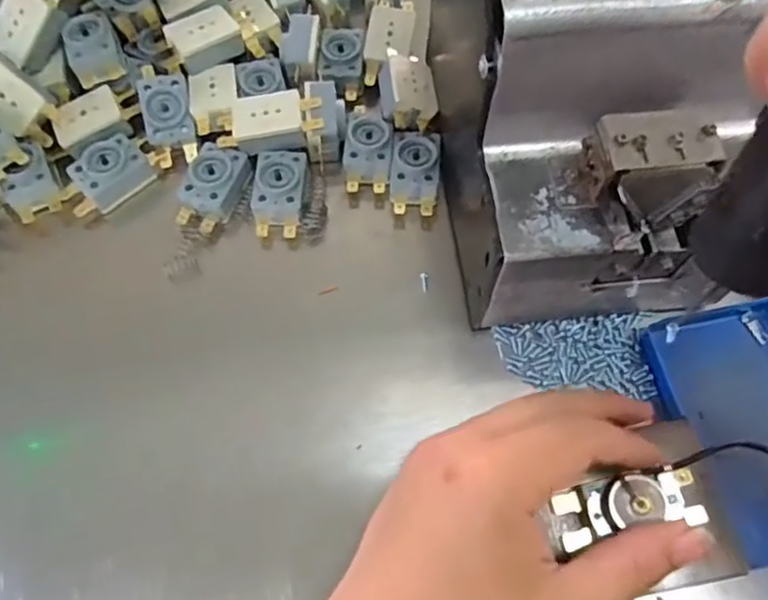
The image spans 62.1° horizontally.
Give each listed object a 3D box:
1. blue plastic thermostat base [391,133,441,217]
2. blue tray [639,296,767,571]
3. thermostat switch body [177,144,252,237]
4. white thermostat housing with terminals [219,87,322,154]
[{"bbox_3d":[0.017,-0.069,0.349,0.025,0.013,0.043,4,67,2],"label":"blue plastic thermostat base"},{"bbox_3d":[0.175,0.055,0.291,0.073,0.019,0.115,-16,68,-7],"label":"blue tray"},{"bbox_3d":[-0.092,-0.060,0.346,0.029,0.017,0.046,17,68,7],"label":"thermostat switch body"},{"bbox_3d":[-0.063,-0.100,0.349,0.056,0.012,0.031,-6,67,-3],"label":"white thermostat housing with terminals"}]

